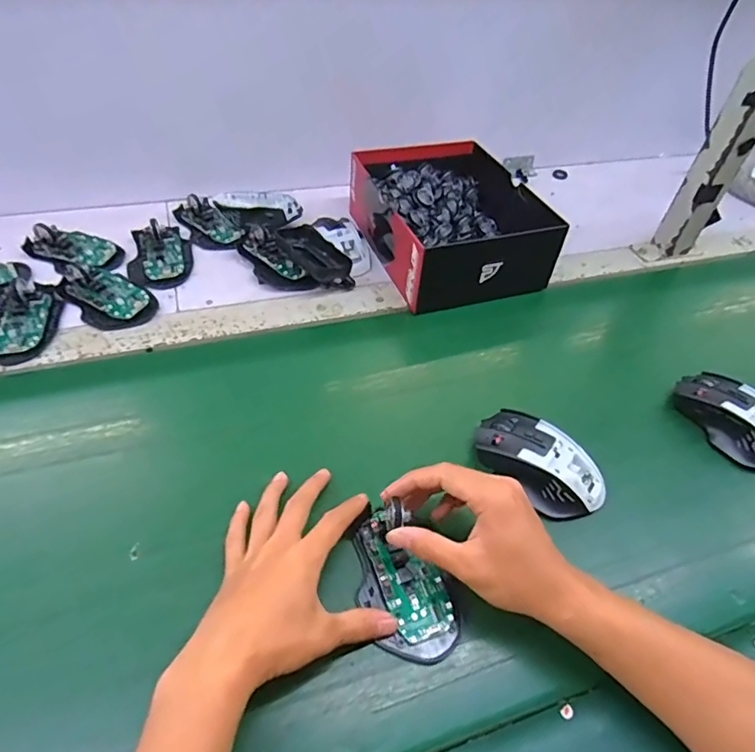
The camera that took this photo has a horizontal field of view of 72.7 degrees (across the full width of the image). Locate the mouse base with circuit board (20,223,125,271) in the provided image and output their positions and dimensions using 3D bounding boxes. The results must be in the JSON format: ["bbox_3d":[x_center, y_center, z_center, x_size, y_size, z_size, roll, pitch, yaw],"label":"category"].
[{"bbox_3d":[-0.365,-0.158,0.616,0.104,0.023,0.054,17,49,9],"label":"mouse base with circuit board"}]

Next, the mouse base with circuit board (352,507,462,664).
[{"bbox_3d":[0.016,0.153,0.374,0.058,0.021,0.105,-25,62,-25],"label":"mouse base with circuit board"}]

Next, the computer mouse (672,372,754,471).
[{"bbox_3d":[0.346,0.040,0.495,0.060,0.038,0.113,-27,56,-26],"label":"computer mouse"}]

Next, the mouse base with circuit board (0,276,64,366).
[{"bbox_3d":[-0.375,-0.064,0.533,0.072,0.019,0.124,-5,49,-10],"label":"mouse base with circuit board"}]

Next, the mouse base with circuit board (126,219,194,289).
[{"bbox_3d":[-0.265,-0.152,0.621,0.074,0.024,0.105,-13,51,-17],"label":"mouse base with circuit board"}]

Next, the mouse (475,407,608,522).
[{"bbox_3d":[0.141,0.071,0.443,0.113,0.031,0.060,37,55,24],"label":"mouse"}]

